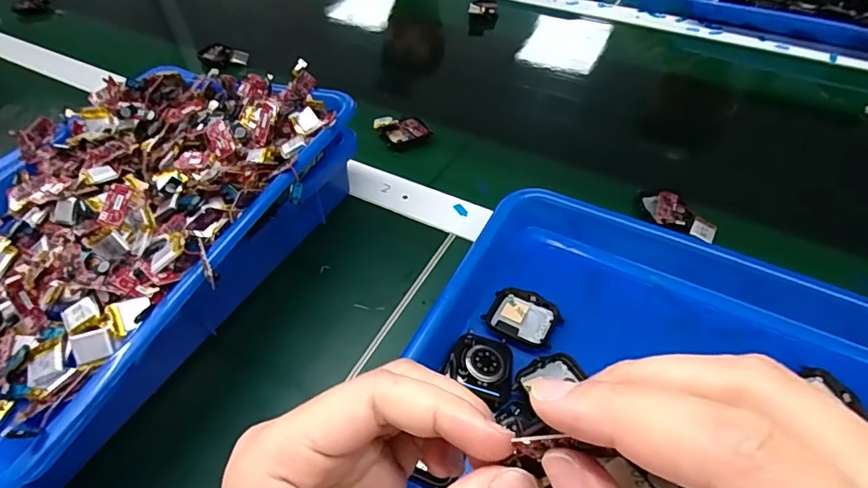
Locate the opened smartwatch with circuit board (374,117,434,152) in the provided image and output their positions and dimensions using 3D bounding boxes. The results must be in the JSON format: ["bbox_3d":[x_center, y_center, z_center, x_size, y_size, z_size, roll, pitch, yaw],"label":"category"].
[{"bbox_3d":[-0.032,-0.117,0.513,0.046,0.015,0.044,-30,54,-22],"label":"opened smartwatch with circuit board"}]

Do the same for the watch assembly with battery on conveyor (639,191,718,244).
[{"bbox_3d":[0.201,-0.025,0.420,0.032,0.013,0.066,-31,54,-22],"label":"watch assembly with battery on conveyor"}]

